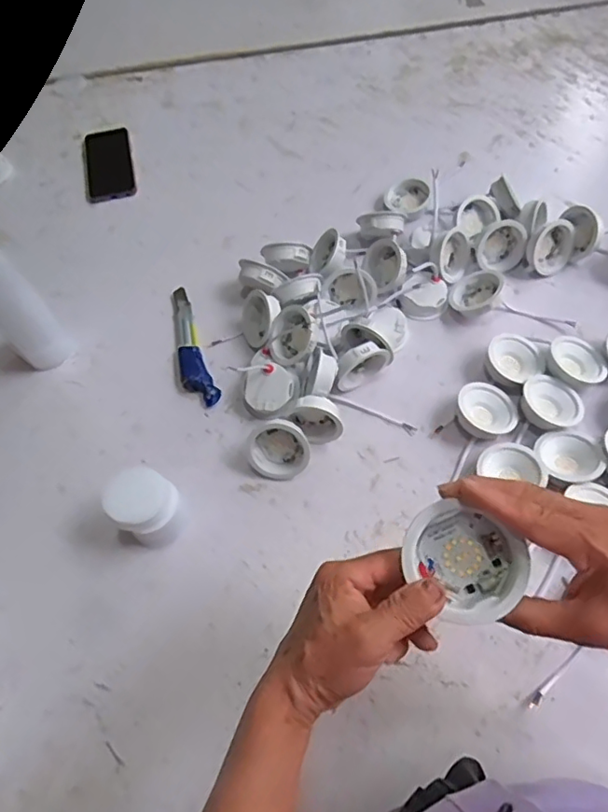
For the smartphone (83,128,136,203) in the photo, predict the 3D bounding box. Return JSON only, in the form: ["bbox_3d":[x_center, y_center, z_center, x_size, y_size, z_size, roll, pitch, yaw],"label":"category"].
[{"bbox_3d":[-0.327,-0.404,0.933,0.080,0.009,0.169,-13,60,-5],"label":"smartphone"}]

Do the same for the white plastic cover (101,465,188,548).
[{"bbox_3d":[-0.166,0.110,0.598,0.066,0.083,0.068,27,65,17],"label":"white plastic cover"}]

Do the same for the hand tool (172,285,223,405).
[{"bbox_3d":[-0.154,-0.083,0.743,0.040,0.019,0.196,-19,61,-8],"label":"hand tool"}]

